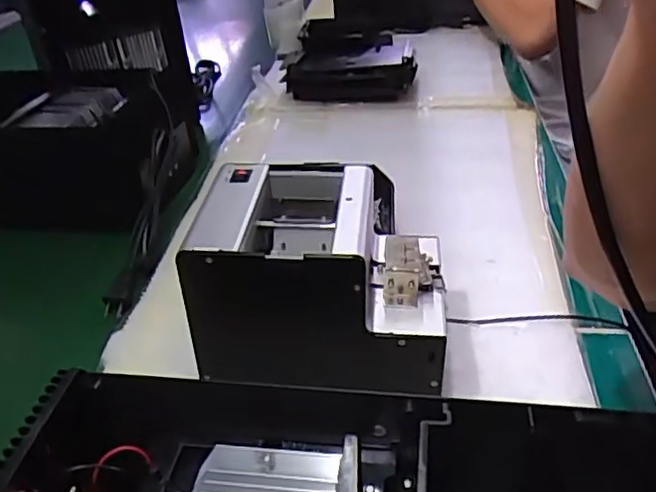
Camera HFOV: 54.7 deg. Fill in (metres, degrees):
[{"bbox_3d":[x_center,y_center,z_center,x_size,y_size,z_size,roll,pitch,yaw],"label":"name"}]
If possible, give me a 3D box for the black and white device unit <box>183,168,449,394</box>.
[{"bbox_3d":[-0.003,0.029,0.485,0.176,0.140,0.122,0,33,8],"label":"black and white device unit"}]

